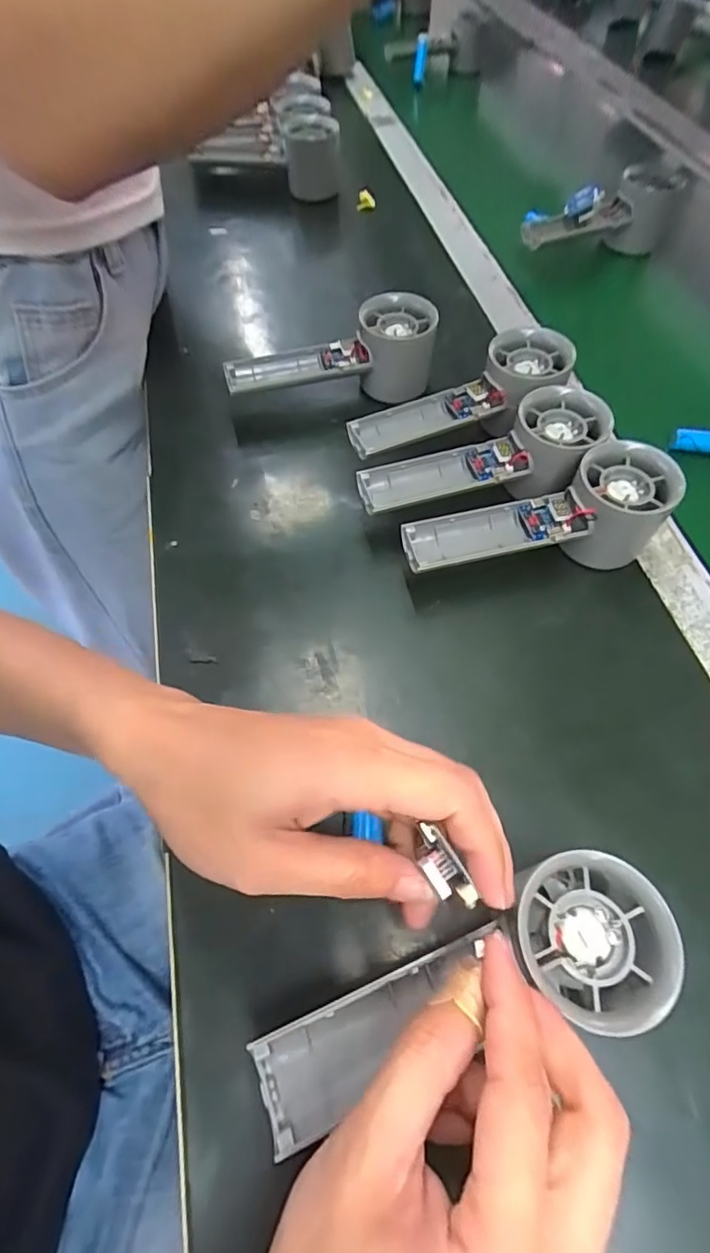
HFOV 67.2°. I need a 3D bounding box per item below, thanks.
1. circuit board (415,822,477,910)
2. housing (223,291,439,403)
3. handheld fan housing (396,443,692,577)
[{"bbox_3d":[0.031,0.087,0.190,0.013,0.011,0.030,-27,63,-17],"label":"circuit board"},{"bbox_3d":[-0.019,-0.202,0.407,0.158,0.063,0.060,-9,61,-6],"label":"housing"},{"bbox_3d":[0.105,-0.065,0.322,0.151,0.063,0.050,-7,60,-4],"label":"handheld fan housing"}]

